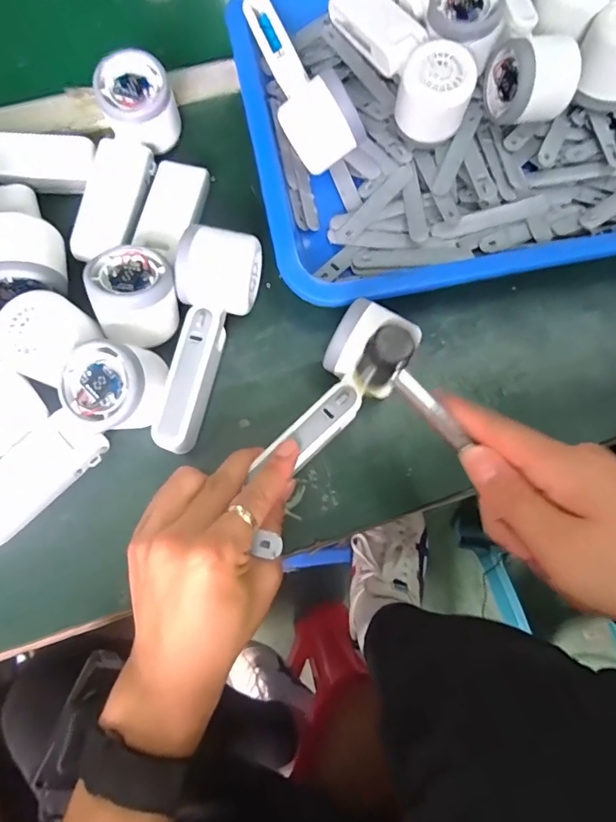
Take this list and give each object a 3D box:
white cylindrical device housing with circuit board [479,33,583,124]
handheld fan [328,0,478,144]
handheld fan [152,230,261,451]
[{"bbox_3d":[0.183,-0.277,0.385,0.055,0.058,0.058,-20,75,-8],"label":"white cylindrical device housing with circuit board"},{"bbox_3d":[0.076,-0.302,0.397,0.055,0.061,0.163,-26,76,-9],"label":"handheld fan"},{"bbox_3d":[-0.074,-0.049,0.336,0.052,0.057,0.159,9,74,0],"label":"handheld fan"}]

